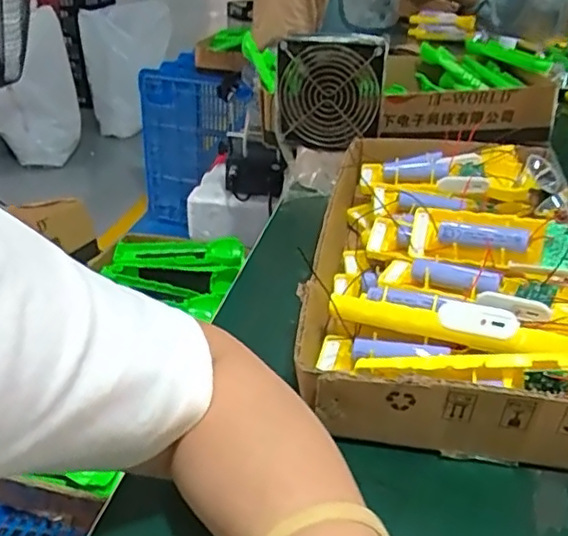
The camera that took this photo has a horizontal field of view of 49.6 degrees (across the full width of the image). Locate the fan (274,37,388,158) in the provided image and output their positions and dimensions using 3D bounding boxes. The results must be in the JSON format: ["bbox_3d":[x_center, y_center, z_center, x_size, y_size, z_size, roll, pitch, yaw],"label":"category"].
[{"bbox_3d":[0.051,-0.199,0.712,0.124,0.124,0.033,6,21,13],"label":"fan"}]

